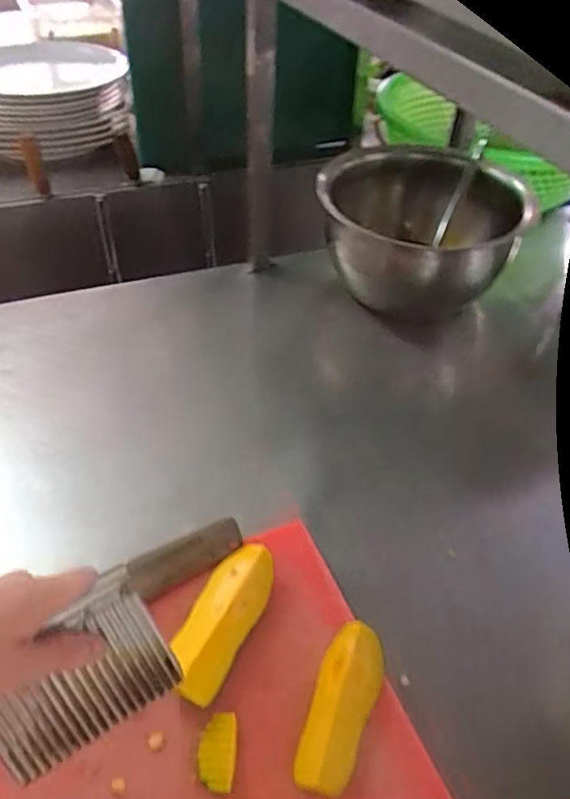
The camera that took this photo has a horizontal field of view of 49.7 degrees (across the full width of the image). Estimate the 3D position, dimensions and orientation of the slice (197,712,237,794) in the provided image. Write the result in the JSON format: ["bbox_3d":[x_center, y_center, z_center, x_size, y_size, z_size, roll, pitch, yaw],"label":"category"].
[{"bbox_3d":[-0.052,0.269,0.472,0.029,0.008,0.054,2,44,0],"label":"slice"}]

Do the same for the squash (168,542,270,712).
[{"bbox_3d":[-0.054,0.190,0.537,0.053,0.036,0.137,17,46,15],"label":"squash"}]

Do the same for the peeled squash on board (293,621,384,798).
[{"bbox_3d":[0.046,0.246,0.495,0.050,0.026,0.130,16,45,14],"label":"peeled squash on board"}]

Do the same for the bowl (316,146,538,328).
[{"bbox_3d":[0.217,-0.277,1.017,0.313,0.157,0.356,7,44,5],"label":"bowl"}]

